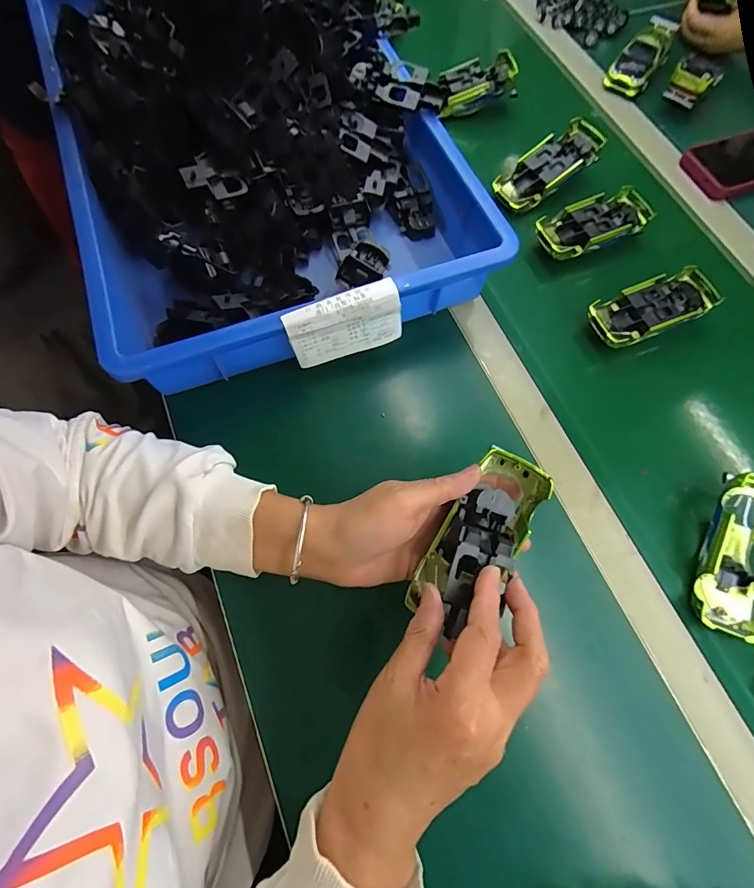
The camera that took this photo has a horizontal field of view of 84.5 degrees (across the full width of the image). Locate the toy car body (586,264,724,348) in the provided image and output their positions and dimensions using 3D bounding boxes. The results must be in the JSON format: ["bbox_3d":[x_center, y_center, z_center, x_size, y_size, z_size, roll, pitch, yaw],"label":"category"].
[{"bbox_3d":[0.287,-0.139,0.439,0.137,0.034,0.055,-20,72,-9],"label":"toy car body"}]

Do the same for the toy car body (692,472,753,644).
[{"bbox_3d":[0.310,0.092,0.352,0.054,0.031,0.133,22,83,6],"label":"toy car body"}]

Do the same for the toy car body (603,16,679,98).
[{"bbox_3d":[0.373,-0.551,0.584,0.063,0.041,0.144,34,72,10],"label":"toy car body"}]

